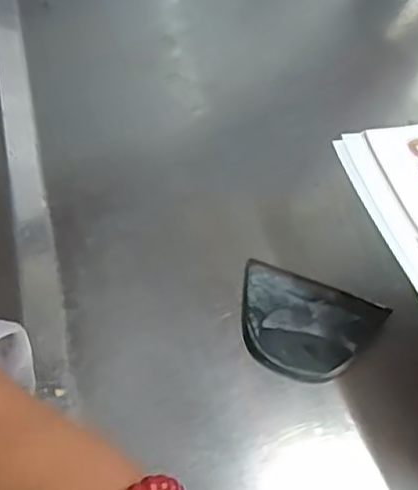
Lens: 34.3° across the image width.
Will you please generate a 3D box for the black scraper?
[{"bbox_3d":[0.054,0.044,0.379,0.080,0.010,0.060,20,61,9],"label":"black scraper"}]

